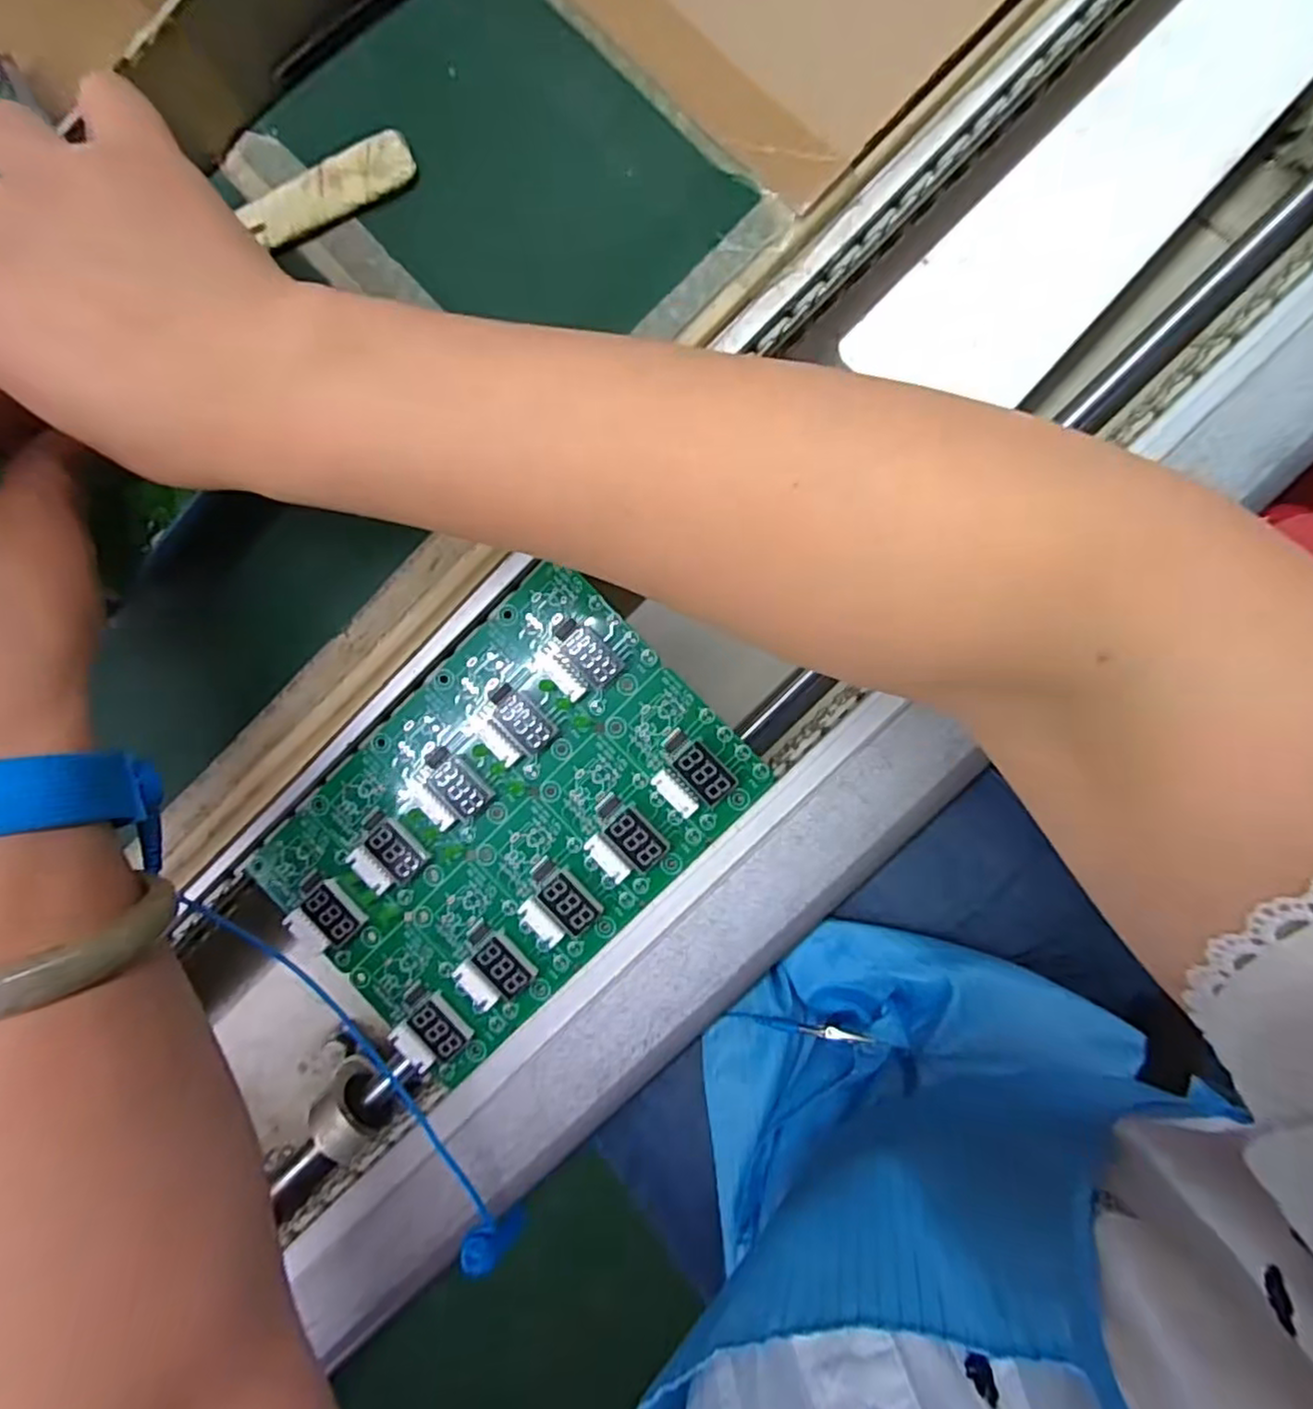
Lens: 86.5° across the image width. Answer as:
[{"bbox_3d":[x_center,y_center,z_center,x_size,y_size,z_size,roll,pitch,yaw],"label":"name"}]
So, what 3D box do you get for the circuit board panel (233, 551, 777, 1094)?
[{"bbox_3d":[-0.063,0.047,0.278,0.181,0.012,0.122,-44,88,3],"label":"circuit board panel"}]

